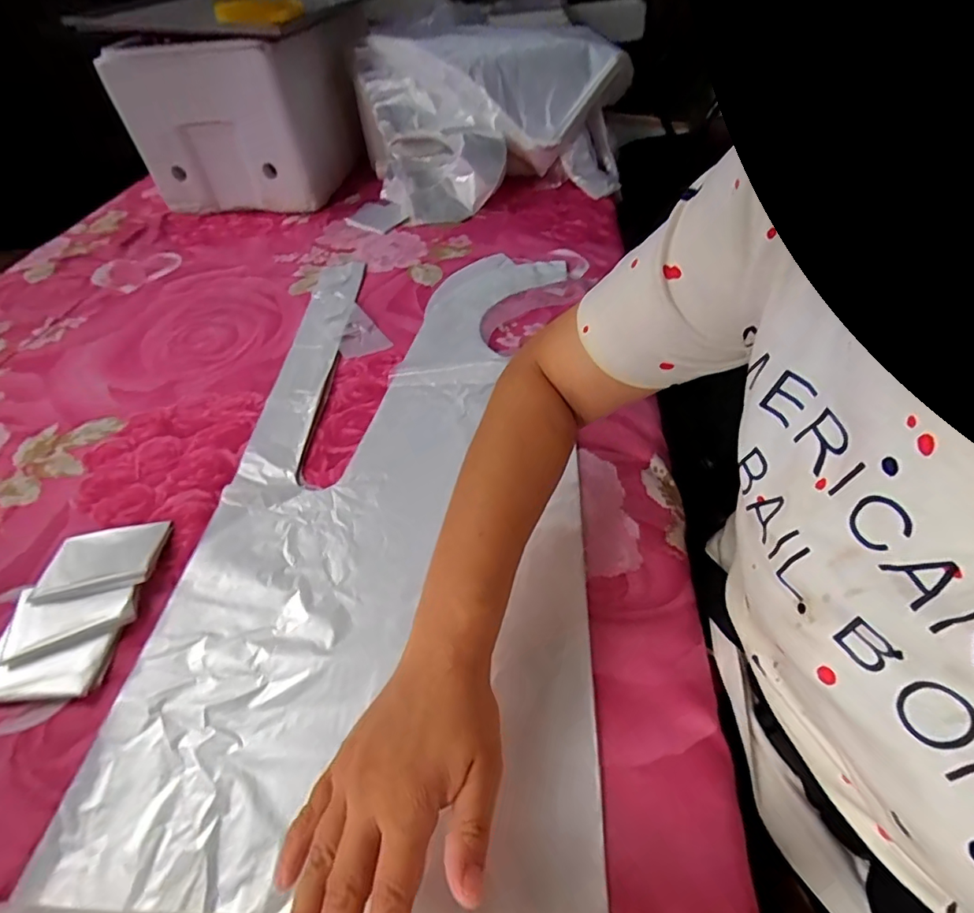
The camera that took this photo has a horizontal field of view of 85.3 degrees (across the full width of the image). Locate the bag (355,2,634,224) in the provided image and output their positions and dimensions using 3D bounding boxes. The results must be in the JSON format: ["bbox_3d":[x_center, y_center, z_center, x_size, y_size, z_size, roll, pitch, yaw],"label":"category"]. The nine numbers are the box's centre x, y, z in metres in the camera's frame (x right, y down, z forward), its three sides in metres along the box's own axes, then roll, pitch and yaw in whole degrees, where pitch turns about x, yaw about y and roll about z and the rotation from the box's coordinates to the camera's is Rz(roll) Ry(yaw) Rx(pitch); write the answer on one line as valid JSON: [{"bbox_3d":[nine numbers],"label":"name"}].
[{"bbox_3d":[0.027,-0.564,0.882,0.426,0.202,0.263,-11,46,-8],"label":"bag"}]

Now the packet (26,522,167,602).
[{"bbox_3d":[-0.304,0.080,0.421,0.085,0.014,0.064,-9,46,-6],"label":"packet"}]

